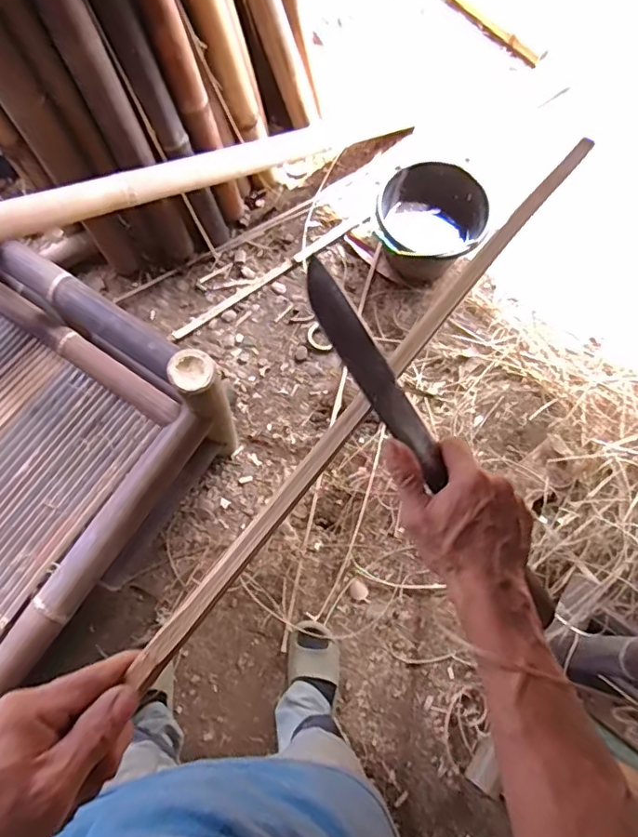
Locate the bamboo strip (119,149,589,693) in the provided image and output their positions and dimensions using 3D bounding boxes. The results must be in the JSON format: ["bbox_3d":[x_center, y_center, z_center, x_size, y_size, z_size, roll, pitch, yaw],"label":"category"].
[{"bbox_3d":[0.067,-0.050,0.440,0.018,0.008,0.575,37,70,10],"label":"bamboo strip"}]

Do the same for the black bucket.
[{"bbox_3d":[0.278,-0.505,1.483,0.260,0.202,0.248,0,74,0],"label":"black bucket"}]

